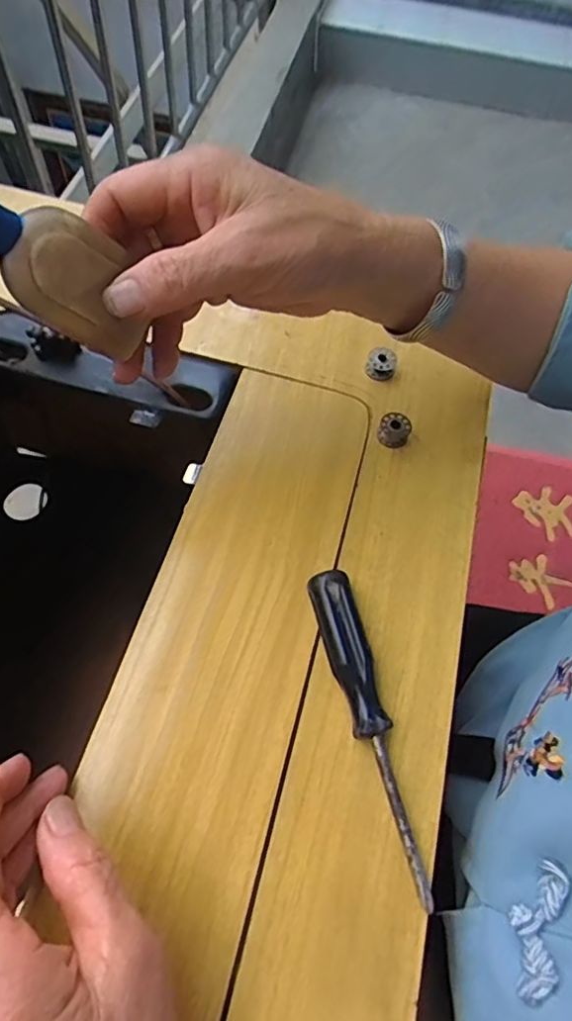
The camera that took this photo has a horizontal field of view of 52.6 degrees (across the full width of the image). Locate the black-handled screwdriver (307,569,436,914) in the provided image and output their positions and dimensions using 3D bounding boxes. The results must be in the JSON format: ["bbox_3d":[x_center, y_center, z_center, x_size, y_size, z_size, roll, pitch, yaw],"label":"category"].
[{"bbox_3d":[0.044,0.103,0.285,0.027,0.023,0.154,-12,63,-10],"label":"black-handled screwdriver"}]

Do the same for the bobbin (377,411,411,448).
[{"bbox_3d":[0.071,-0.053,0.376,0.020,0.012,0.022,2,61,-3],"label":"bobbin"}]

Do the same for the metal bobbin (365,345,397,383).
[{"bbox_3d":[0.066,-0.102,0.402,0.020,0.015,0.018,17,62,6],"label":"metal bobbin"}]

